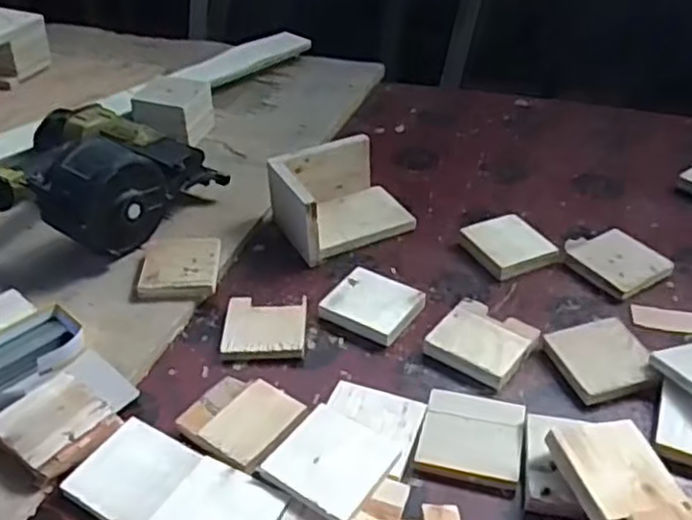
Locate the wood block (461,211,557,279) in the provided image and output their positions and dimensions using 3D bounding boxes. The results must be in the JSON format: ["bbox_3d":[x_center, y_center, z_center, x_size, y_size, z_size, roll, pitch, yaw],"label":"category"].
[{"bbox_3d":[0.196,-0.018,0.879,0.086,0.025,0.088,-16,41,-19],"label":"wood block"}]

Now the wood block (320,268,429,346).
[{"bbox_3d":[0.030,0.048,0.799,0.093,0.018,0.080,21,43,25],"label":"wood block"}]

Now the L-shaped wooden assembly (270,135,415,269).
[{"bbox_3d":[-0.008,-0.082,0.914,0.153,0.082,0.124,-19,42,-22],"label":"L-shaped wooden assembly"}]

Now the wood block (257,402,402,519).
[{"bbox_3d":[-0.012,0.173,0.625,0.091,0.013,0.091,24,44,28],"label":"wood block"}]

